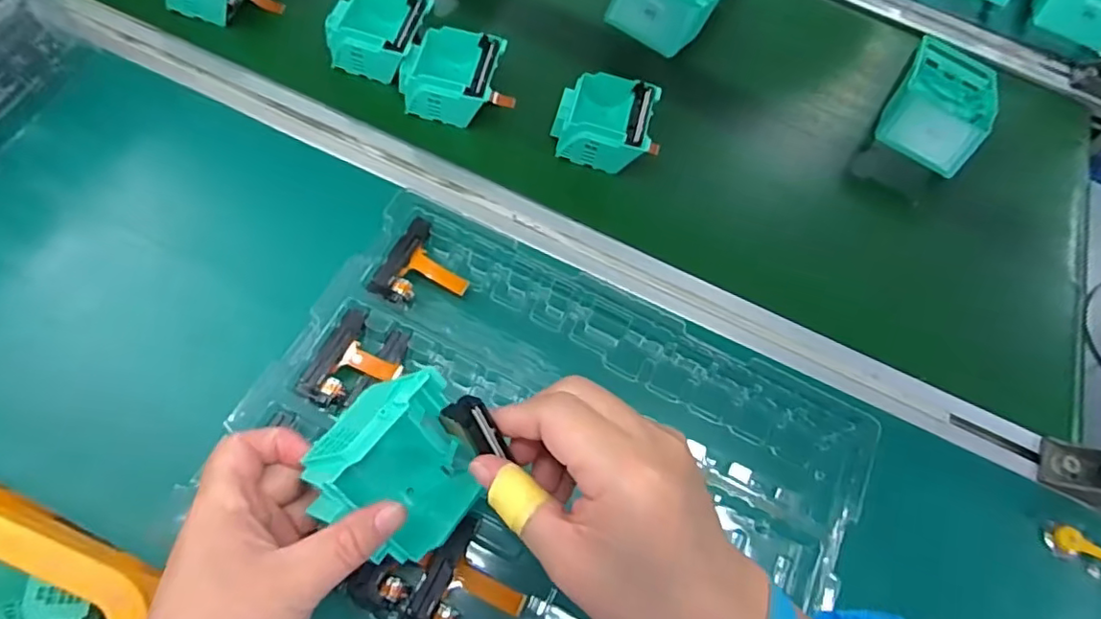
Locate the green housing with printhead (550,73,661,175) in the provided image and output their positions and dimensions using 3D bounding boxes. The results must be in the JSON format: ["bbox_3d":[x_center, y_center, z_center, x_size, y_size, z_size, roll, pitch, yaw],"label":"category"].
[{"bbox_3d":[0.050,-0.161,0.506,0.085,0.040,0.081,17,67,5],"label":"green housing with printhead"}]

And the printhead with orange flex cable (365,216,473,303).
[{"bbox_3d":[-0.088,-0.028,0.426,0.057,0.013,0.066,23,68,8],"label":"printhead with orange flex cable"}]

